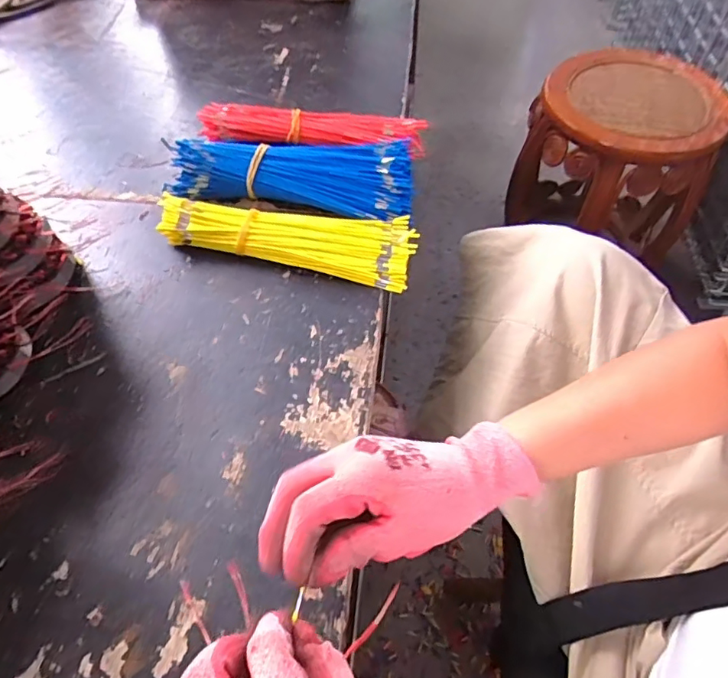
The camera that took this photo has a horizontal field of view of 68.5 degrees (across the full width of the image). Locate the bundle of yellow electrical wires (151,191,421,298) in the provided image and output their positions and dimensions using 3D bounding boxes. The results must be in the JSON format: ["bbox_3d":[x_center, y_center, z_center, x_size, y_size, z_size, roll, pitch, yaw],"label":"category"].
[{"bbox_3d":[-0.072,-0.100,0.512,0.241,0.033,0.069,12,57,9],"label":"bundle of yellow electrical wires"}]

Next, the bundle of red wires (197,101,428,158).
[{"bbox_3d":[-0.058,-0.229,0.595,0.246,0.032,0.048,6,56,5],"label":"bundle of red wires"}]

